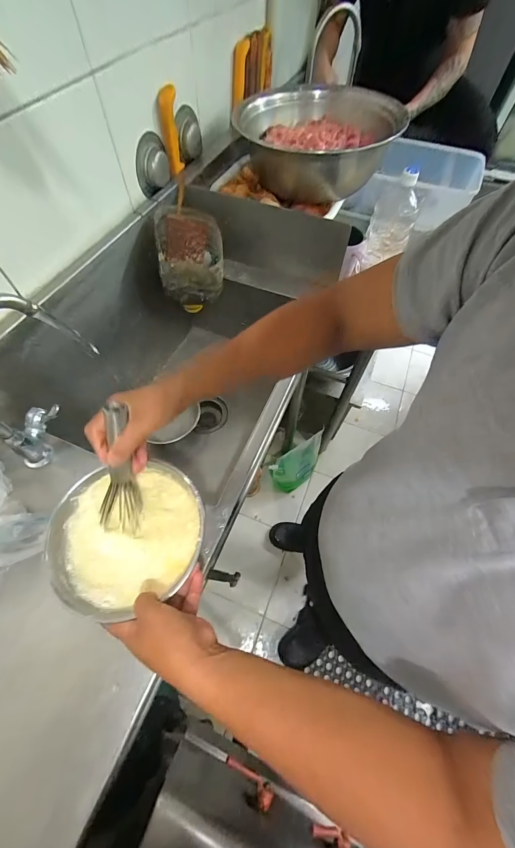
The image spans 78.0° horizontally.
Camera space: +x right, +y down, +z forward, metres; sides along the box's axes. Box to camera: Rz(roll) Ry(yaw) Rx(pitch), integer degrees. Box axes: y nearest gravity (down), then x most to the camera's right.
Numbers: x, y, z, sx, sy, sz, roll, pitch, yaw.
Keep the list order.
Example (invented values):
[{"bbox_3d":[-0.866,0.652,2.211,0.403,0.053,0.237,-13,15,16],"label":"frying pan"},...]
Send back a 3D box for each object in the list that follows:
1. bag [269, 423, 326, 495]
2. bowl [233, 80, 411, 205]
[{"bbox_3d":[0.163,0.176,1.299,0.241,0.300,0.072,-29,65,-16],"label":"bag"},{"bbox_3d":[0.145,-0.665,0.768,0.314,0.164,0.354,25,63,12],"label":"bowl"}]

